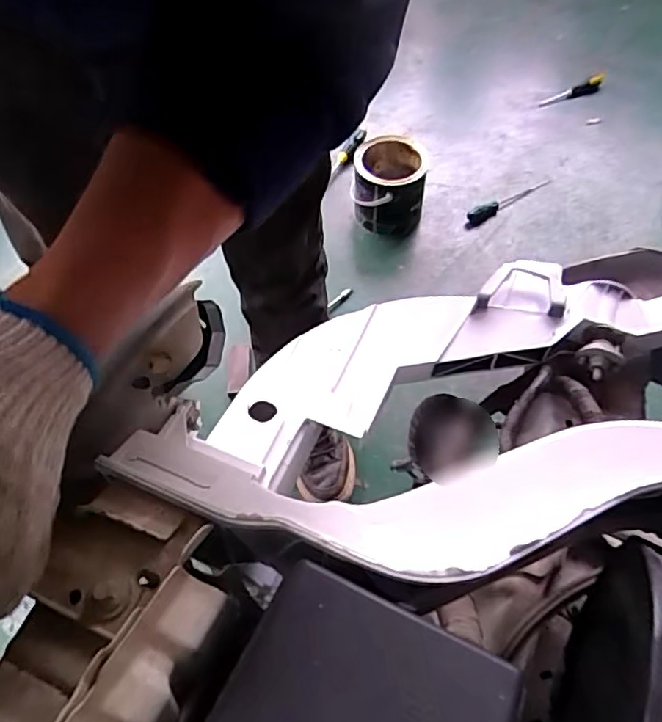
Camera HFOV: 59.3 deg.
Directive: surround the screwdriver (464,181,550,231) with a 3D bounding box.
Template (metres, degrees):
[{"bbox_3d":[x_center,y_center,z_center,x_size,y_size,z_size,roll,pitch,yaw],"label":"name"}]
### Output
[{"bbox_3d":[0.410,-0.377,1.382,0.251,0.024,0.042,-29,61,-16],"label":"screwdriver"}]

